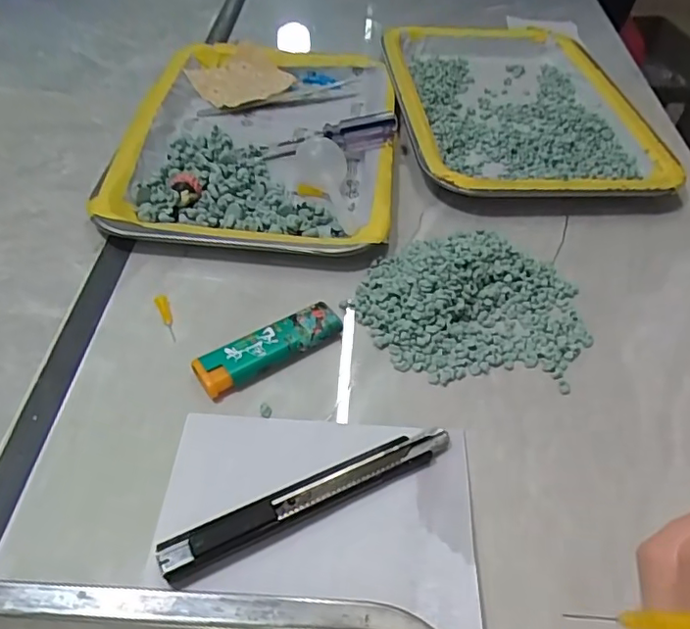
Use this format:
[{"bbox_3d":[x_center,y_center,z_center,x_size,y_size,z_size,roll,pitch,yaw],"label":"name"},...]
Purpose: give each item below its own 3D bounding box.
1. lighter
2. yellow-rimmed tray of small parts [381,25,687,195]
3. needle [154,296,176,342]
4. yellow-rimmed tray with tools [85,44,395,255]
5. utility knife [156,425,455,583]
[{"bbox_3d":[-0.040,0.018,0.305,0.078,0.013,0.022,-25,54,-25],"label":"lighter"},{"bbox_3d":[0.136,-0.191,0.480,0.191,0.023,0.281,-1,47,-6],"label":"yellow-rimmed tray of small parts"},{"bbox_3d":[-0.100,0.002,0.321,0.007,0.007,0.032,-13,49,-16],"label":"needle"},{"bbox_3d":[-0.057,-0.144,0.431,0.185,0.026,0.268,6,47,1],"label":"yellow-rimmed tray with tools"},{"bbox_3d":[-0.013,0.079,0.251,0.133,0.008,0.017,-19,51,-21],"label":"utility knife"}]

